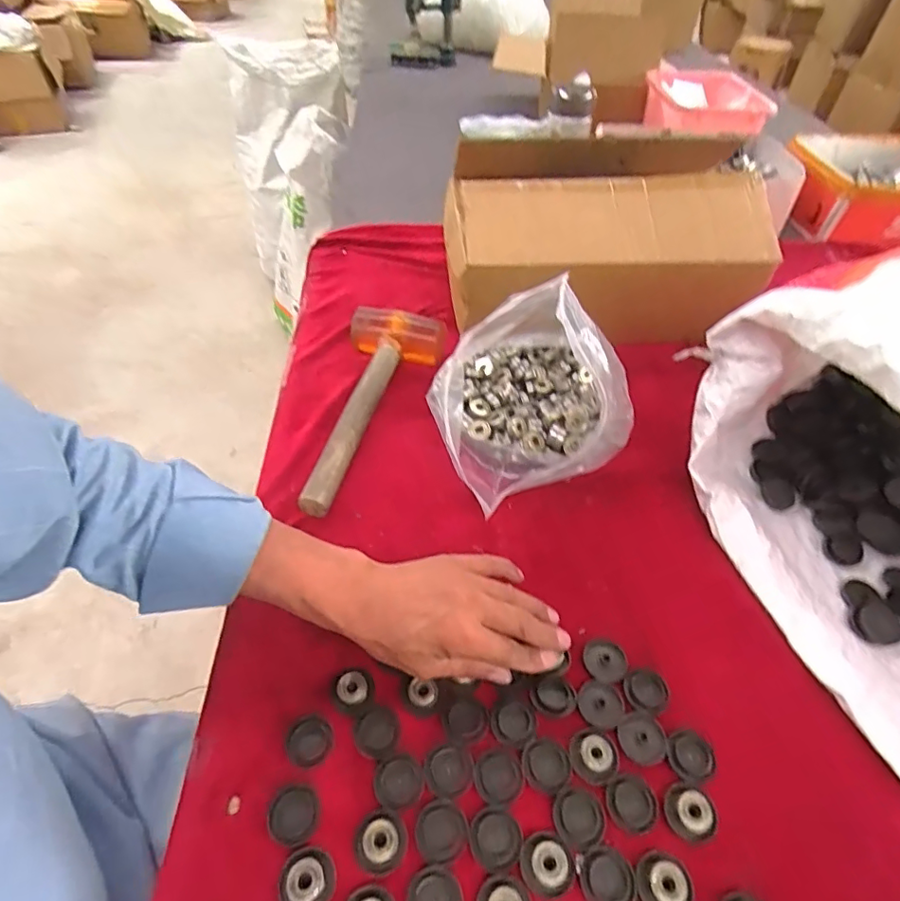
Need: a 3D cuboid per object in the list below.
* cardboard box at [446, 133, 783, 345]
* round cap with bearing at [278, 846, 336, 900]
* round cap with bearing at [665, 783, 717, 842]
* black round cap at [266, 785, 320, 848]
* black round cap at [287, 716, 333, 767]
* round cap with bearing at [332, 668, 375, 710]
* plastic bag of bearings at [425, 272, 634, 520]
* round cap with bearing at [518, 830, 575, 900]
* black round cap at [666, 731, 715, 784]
[{"bbox_3d":[0.187,-0.268,0.680,0.358,0.181,0.194,0,49,-2],"label":"cardboard box"},{"bbox_3d":[-0.086,0.256,0.316,0.032,0.006,0.032,1,49,-1],"label":"round cap with bearing"},{"bbox_3d":[0.158,0.234,0.345,0.031,0.009,0.029,1,49,-1],"label":"round cap with bearing"},{"bbox_3d":[-0.100,0.232,0.338,0.031,0.004,0.033,1,49,-1],"label":"black round cap"},{"bbox_3d":[-0.099,0.205,0.374,0.031,0.004,0.030,1,49,-1],"label":"black round cap"},{"bbox_3d":[-0.071,0.174,0.391,0.030,0.016,0.028,1,49,-1],"label":"round cap with bearing"},{"bbox_3d":[0.083,-0.066,0.497,0.174,0.178,0.185,-7,49,-7],"label":"plastic bag of bearings"},{"bbox_3d":[0.059,0.253,0.326,0.030,0.008,0.032,1,49,-1],"label":"round cap with bearing"},{"bbox_3d":[0.166,0.211,0.367,0.028,0.011,0.030,1,49,-1],"label":"black round cap"}]

